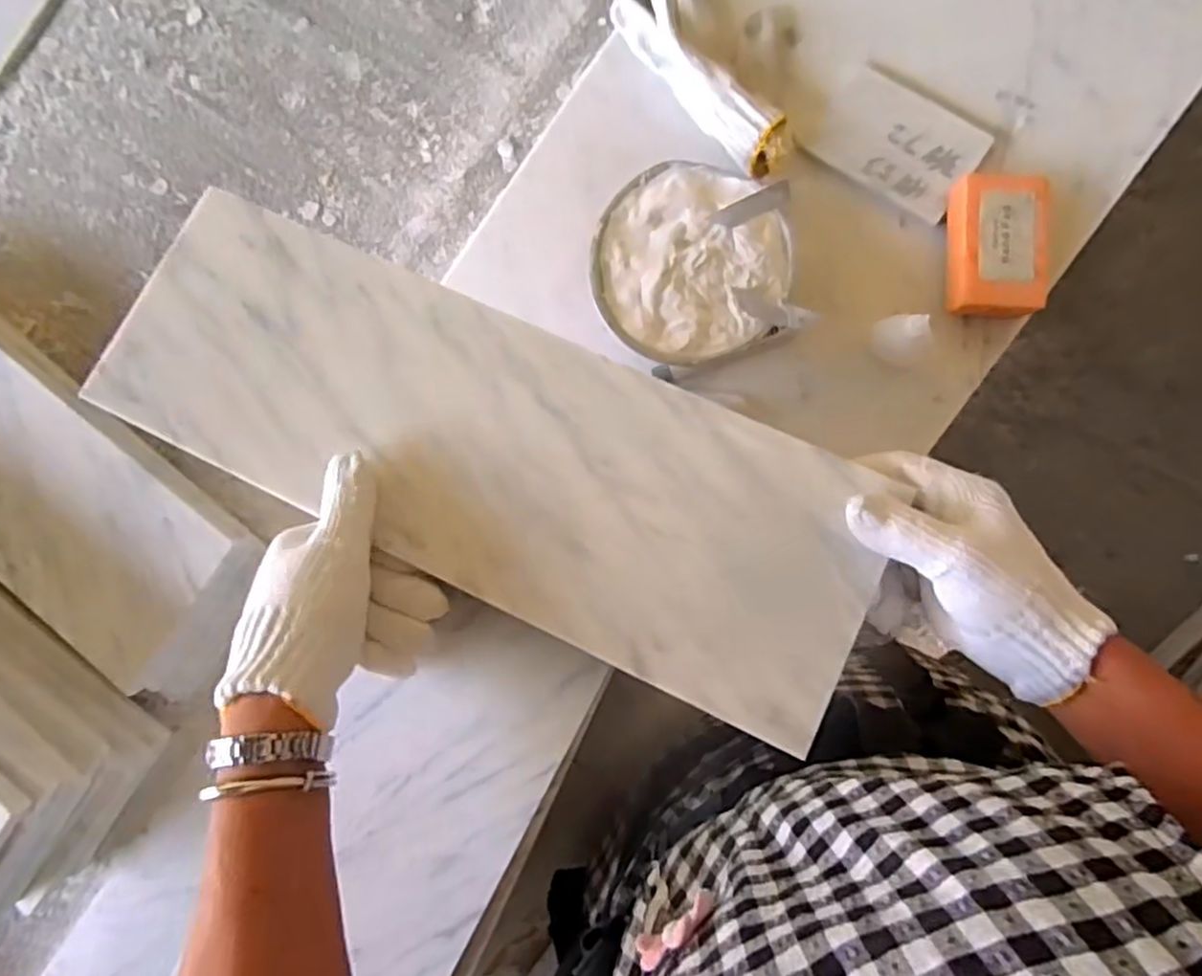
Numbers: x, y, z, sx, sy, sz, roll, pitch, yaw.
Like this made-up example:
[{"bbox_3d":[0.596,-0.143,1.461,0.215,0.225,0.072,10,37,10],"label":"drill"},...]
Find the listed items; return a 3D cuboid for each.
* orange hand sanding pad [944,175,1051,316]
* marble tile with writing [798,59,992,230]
[{"bbox_3d":[0.286,-0.174,0.529,0.066,0.043,0.096,3,87,8],"label":"orange hand sanding pad"},{"bbox_3d":[0.224,-0.264,0.554,0.122,0.015,0.082,34,92,9],"label":"marble tile with writing"}]

